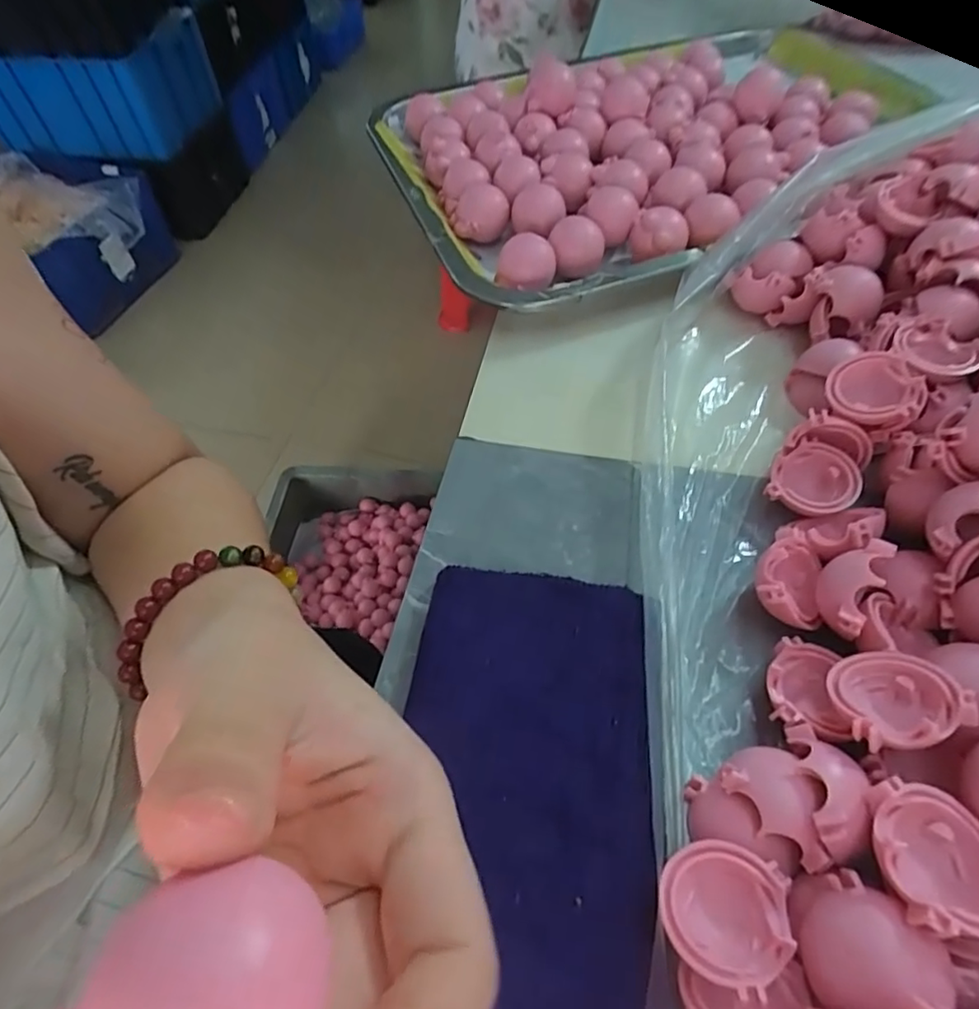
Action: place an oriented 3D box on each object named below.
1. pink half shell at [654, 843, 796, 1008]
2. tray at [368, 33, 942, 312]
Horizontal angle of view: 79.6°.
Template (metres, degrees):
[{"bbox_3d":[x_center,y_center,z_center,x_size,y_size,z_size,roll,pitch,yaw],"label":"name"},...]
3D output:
[{"bbox_3d":[0.057,0.099,0.144,0.028,0.012,0.028,20,58,16],"label":"pink half shell"},{"bbox_3d":[0.117,-0.246,0.378,0.375,0.044,0.261,-26,57,-14],"label":"tray"}]

